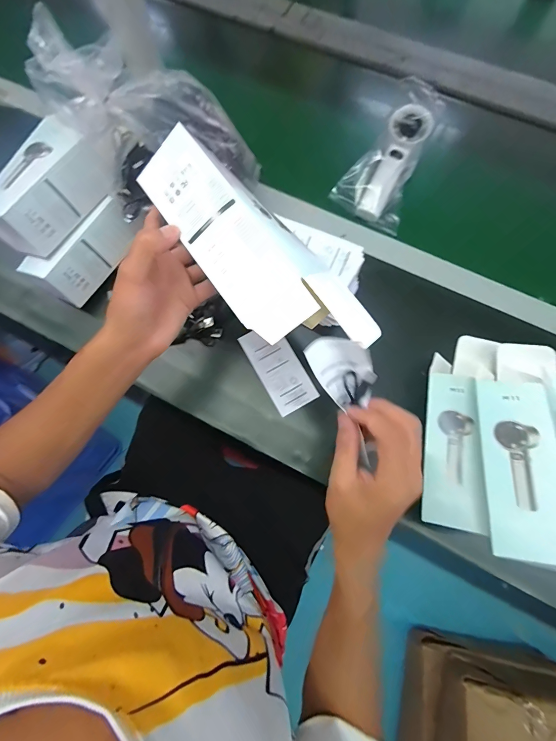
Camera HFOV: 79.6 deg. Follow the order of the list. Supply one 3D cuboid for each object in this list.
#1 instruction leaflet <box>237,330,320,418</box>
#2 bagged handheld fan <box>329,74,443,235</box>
[{"bbox_3d":[0.000,-0.004,0.431,0.055,0.009,0.117,-29,75,-7],"label":"instruction leaflet"},{"bbox_3d":[0.167,-0.296,0.467,0.093,0.046,0.184,33,94,10],"label":"bagged handheld fan"}]

